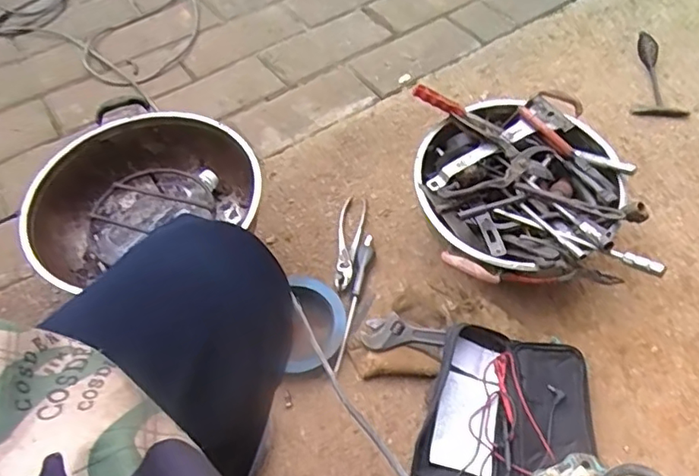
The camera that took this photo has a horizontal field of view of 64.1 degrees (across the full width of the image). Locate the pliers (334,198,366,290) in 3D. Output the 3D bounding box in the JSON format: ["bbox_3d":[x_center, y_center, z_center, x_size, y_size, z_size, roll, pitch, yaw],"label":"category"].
[{"bbox_3d":[-0.003,0.004,0.991,0.044,0.020,0.206,7,57,7],"label":"pliers"}]

